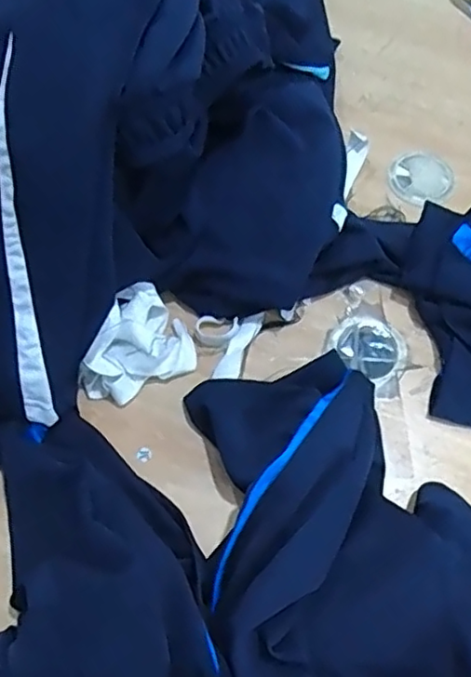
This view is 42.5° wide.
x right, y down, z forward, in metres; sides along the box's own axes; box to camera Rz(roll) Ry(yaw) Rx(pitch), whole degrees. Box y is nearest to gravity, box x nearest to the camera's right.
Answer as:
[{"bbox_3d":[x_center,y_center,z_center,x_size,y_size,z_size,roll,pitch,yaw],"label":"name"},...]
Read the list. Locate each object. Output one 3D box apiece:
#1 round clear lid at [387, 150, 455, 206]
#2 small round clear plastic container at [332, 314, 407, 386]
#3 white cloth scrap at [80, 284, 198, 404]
[{"bbox_3d":[0.182,-0.159,0.595,0.059,0.011,0.058,0,67,-1],"label":"round clear lid"},{"bbox_3d":[0.117,0.008,0.523,0.059,0.008,0.064,0,67,-1],"label":"small round clear plastic container"},{"bbox_3d":[-0.086,0.005,0.499,0.093,0.046,0.072,-27,70,-11],"label":"white cloth scrap"}]

